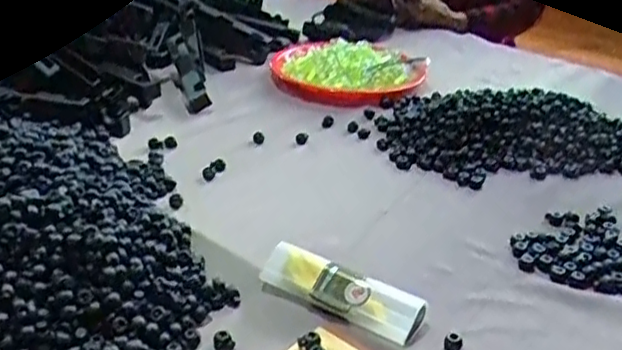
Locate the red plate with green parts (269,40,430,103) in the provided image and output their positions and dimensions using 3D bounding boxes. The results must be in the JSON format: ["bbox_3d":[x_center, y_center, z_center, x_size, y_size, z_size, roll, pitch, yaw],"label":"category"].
[{"bbox_3d":[0.061,-0.179,1.075,0.243,0.039,0.197,-1,28,-5],"label":"red plate with green parts"}]

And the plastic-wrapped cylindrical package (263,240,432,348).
[{"bbox_3d":[0.024,0.102,0.580,0.152,0.029,0.037,19,33,30],"label":"plastic-wrapped cylindrical package"}]

